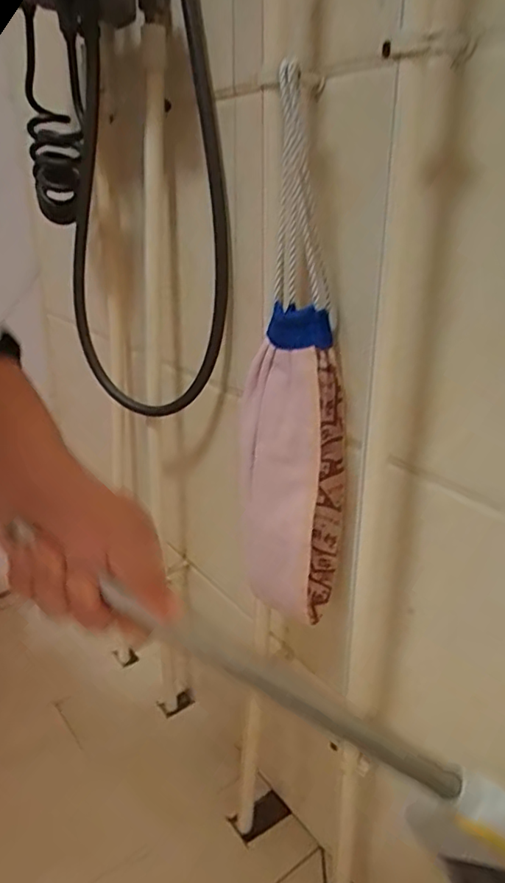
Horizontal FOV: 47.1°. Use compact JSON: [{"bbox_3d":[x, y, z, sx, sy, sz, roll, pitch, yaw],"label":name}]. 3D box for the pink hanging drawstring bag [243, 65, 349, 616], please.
[{"bbox_3d":[0.038,-0.040,0.501,0.096,0.452,0.096,1,24,2],"label":"pink hanging drawstring bag"}]

